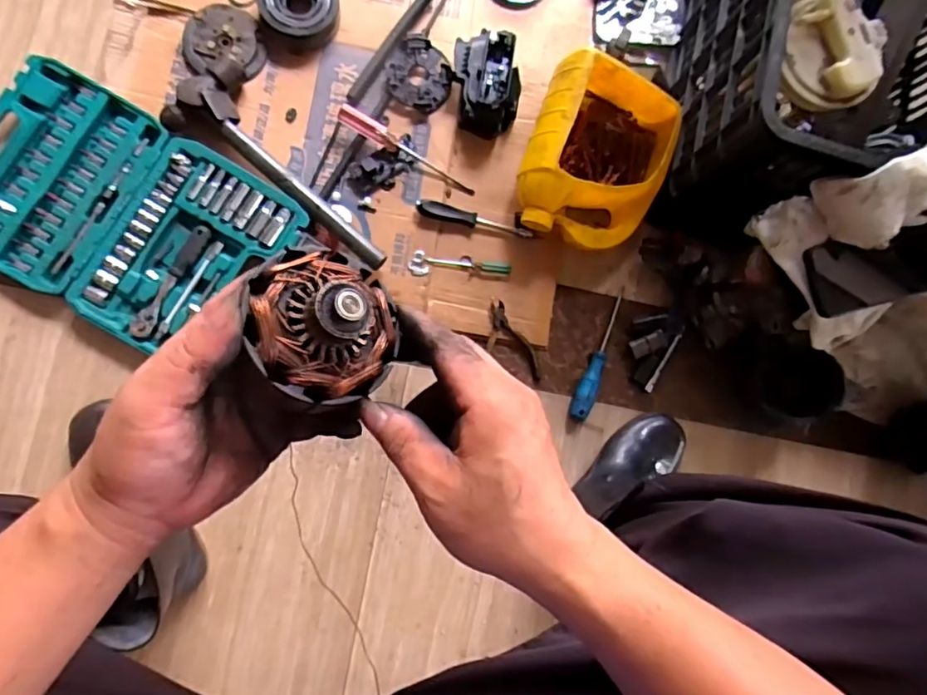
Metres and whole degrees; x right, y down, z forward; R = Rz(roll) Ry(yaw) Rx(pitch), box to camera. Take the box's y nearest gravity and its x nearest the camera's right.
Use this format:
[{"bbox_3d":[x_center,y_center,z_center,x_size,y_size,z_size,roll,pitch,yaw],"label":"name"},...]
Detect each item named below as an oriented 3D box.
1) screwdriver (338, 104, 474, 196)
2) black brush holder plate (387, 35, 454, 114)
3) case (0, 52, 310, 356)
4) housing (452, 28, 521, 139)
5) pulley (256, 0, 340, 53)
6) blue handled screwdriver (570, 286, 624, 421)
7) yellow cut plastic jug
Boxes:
[{"bbox_3d":[-0.072,-0.255,0.746,0.190,0.024,0.022,31,80,-8],"label":"screwdriver"},{"bbox_3d":[-0.058,-0.360,0.766,0.087,0.017,0.083,1,82,-5],"label":"black brush holder plate"},{"bbox_3d":[-0.425,-0.162,0.709,0.384,0.035,0.248,30,80,-1],"label":"case"},{"bbox_3d":[0.032,-0.344,0.748,0.081,0.065,0.120,-8,83,-7],"label":"housing"},{"bbox_3d":[-0.216,-0.450,0.755,0.104,0.038,0.112,1,82,-5],"label":"pulley"},{"bbox_3d":[0.189,0.008,0.770,0.030,0.027,0.193,25,81,-2],"label":"blue handled screwdriver"},{"bbox_3d":[0.170,-0.237,0.732,0.174,0.117,0.218,20,81,-3],"label":"yellow cut plastic jug"}]

